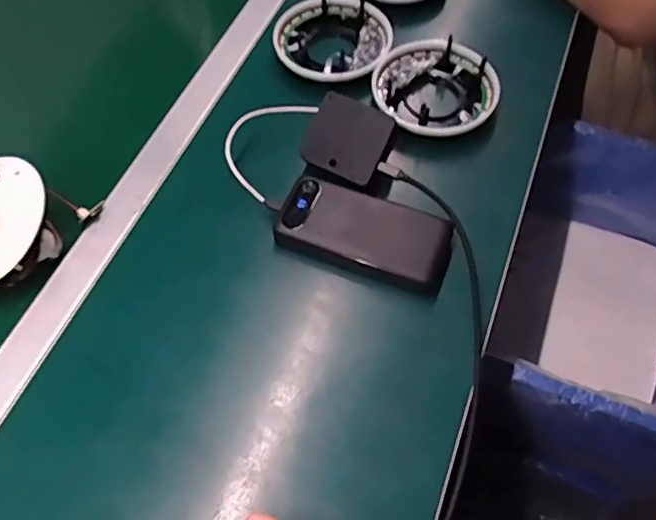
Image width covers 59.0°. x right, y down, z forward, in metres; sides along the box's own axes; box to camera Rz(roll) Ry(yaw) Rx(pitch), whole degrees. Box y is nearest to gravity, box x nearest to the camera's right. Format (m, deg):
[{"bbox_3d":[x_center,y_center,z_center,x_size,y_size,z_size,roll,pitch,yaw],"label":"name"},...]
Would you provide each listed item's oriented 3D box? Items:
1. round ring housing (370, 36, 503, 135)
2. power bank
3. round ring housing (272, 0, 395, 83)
[{"bbox_3d":[0.117,-0.186,0.645,0.133,0.049,0.121,1,60,-1],"label":"round ring housing"},{"bbox_3d":[0.033,-0.024,0.549,0.160,0.032,0.079,20,62,9],"label":"power bank"},{"bbox_3d":[0.007,-0.257,0.674,0.122,0.034,0.140,-34,66,-19],"label":"round ring housing"}]

